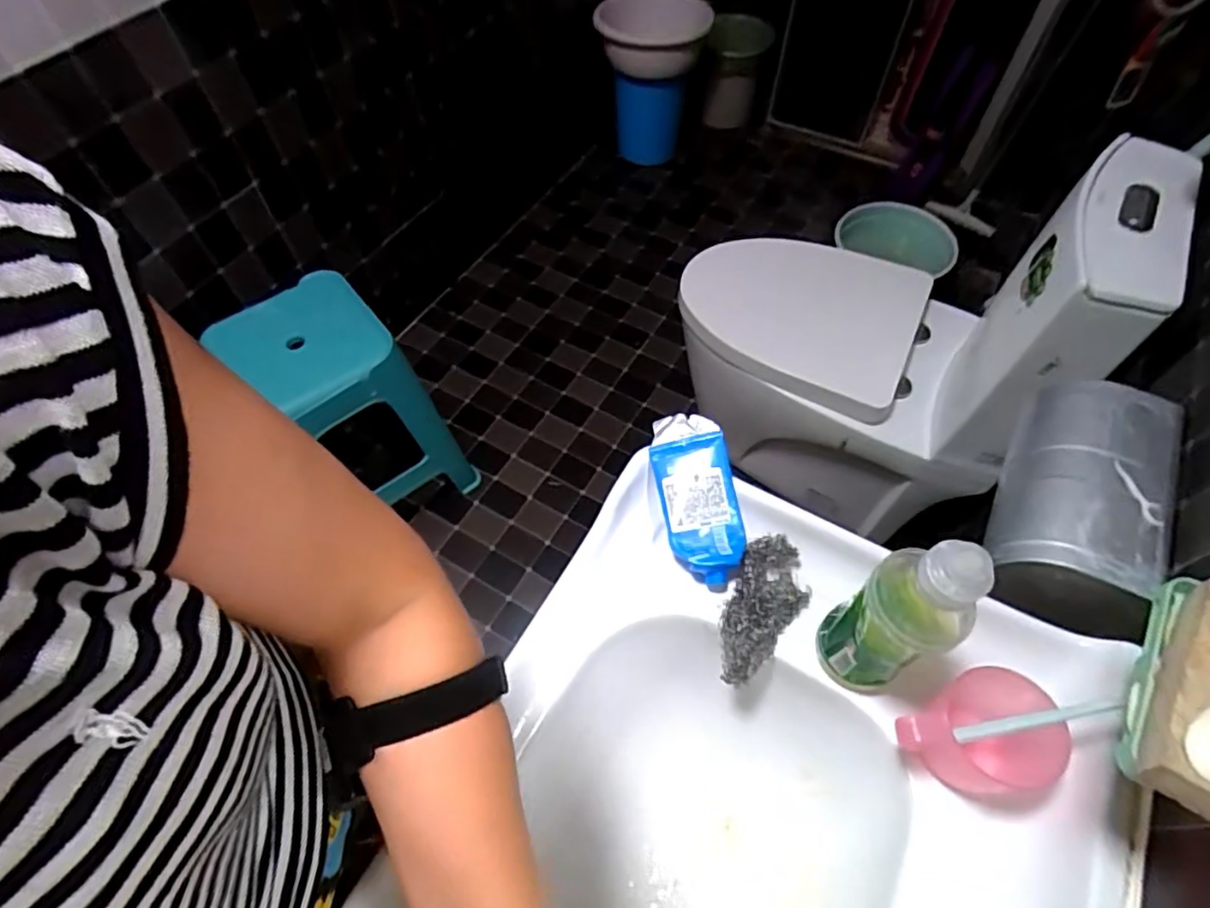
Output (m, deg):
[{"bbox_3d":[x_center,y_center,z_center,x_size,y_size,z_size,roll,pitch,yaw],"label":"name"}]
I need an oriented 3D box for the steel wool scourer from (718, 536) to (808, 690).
[{"bbox_3d":[0.144,0.145,0.588,0.066,0.036,0.133,29,62,18],"label":"steel wool scourer"}]

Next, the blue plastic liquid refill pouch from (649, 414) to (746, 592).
[{"bbox_3d":[0.094,0.044,0.630,0.073,0.031,0.172,-10,71,-5],"label":"blue plastic liquid refill pouch"}]

